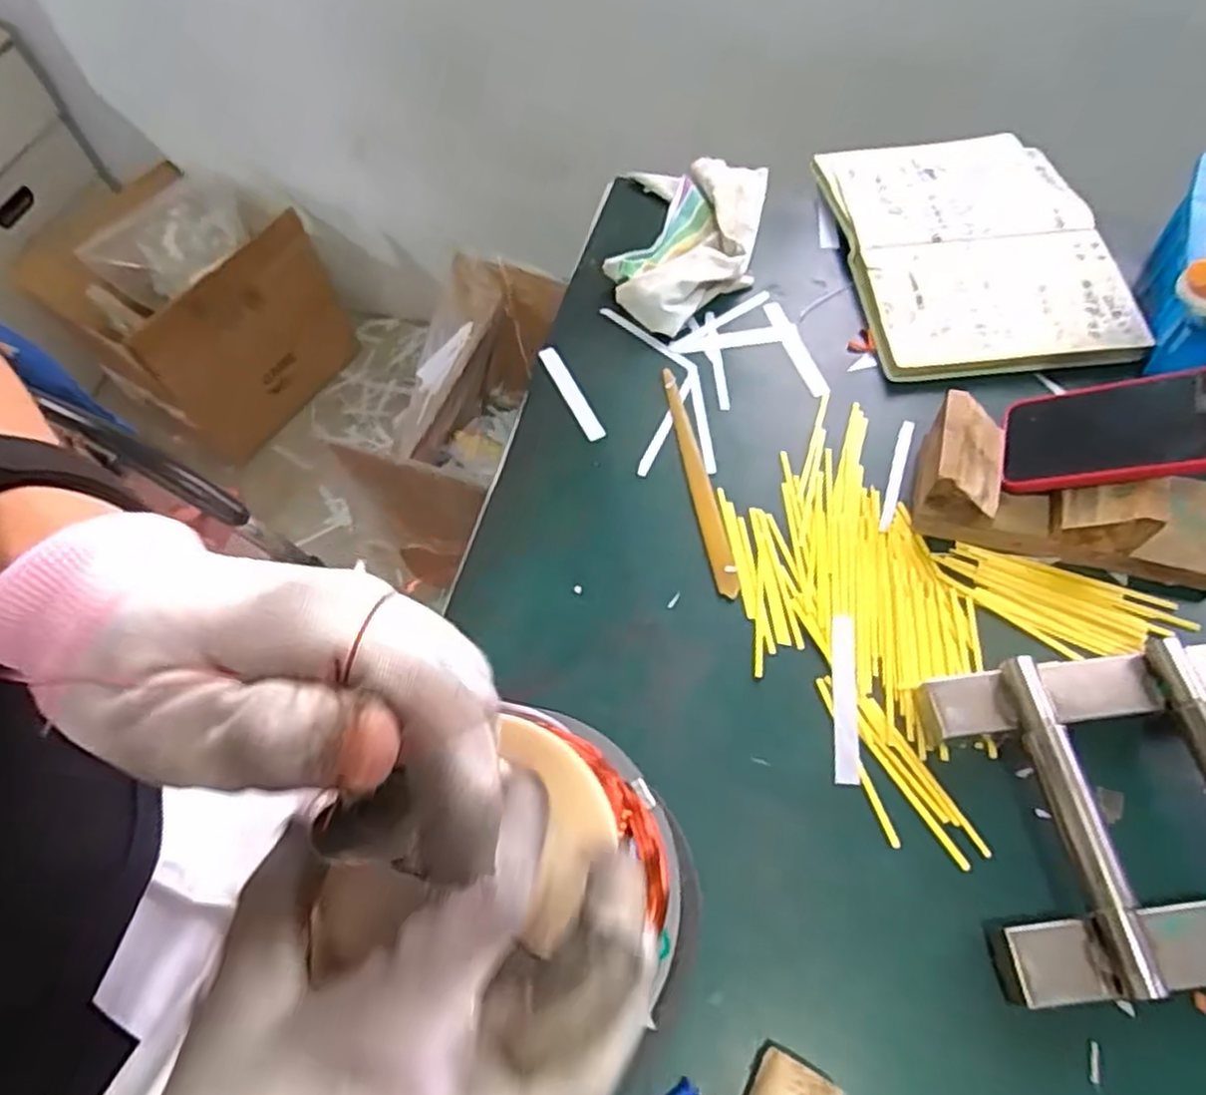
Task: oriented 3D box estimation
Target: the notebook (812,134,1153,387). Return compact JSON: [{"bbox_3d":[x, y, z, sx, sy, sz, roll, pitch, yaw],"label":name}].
[{"bbox_3d":[0.322,-0.268,0.679,0.205,0.038,0.281,-7,60,-1],"label":"notebook"}]

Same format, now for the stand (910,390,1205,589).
[{"bbox_3d":[0.329,-0.038,0.527,0.205,0.066,0.082,15,62,11],"label":"stand"}]

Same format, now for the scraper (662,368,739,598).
[{"bbox_3d":[0.072,-0.056,0.592,0.019,0.007,0.206,-11,60,-3],"label":"scraper"}]

